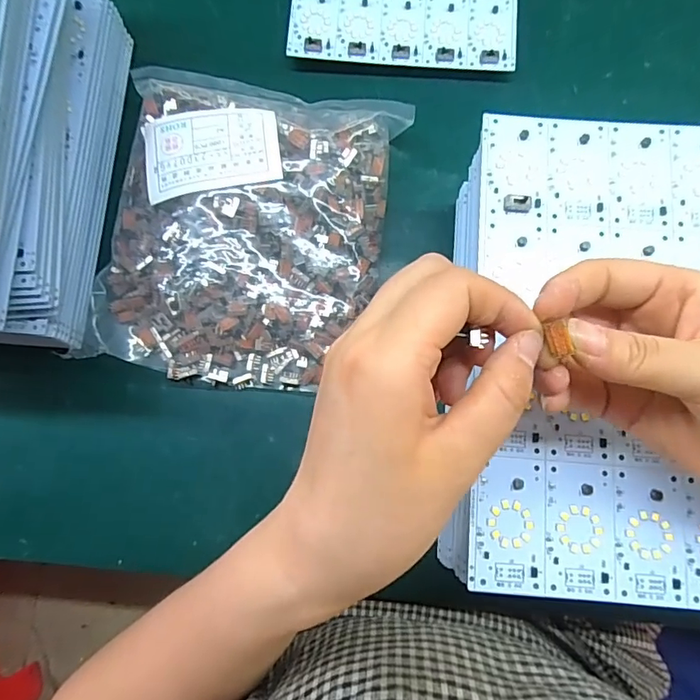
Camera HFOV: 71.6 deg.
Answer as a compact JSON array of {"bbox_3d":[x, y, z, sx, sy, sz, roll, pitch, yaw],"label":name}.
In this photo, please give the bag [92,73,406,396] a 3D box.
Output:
[{"bbox_3d":[-0.068,-0.082,0.318,0.174,0.045,0.205,10,82,3],"label":"bag"}]

